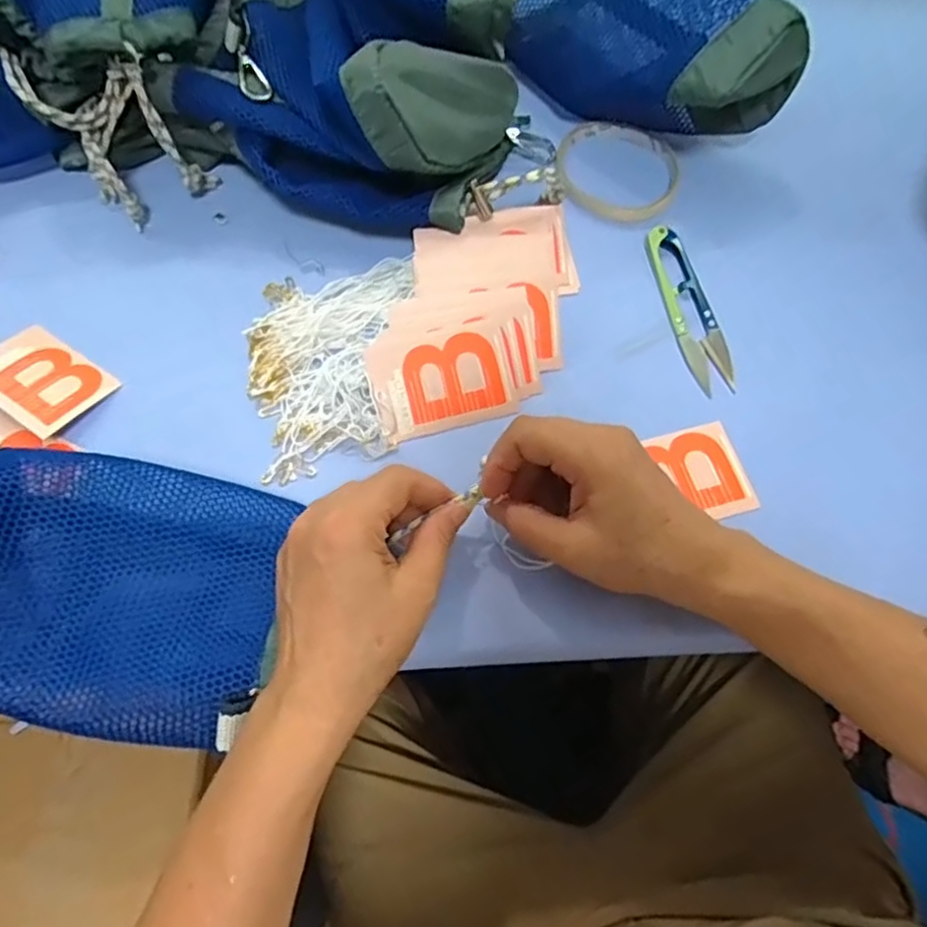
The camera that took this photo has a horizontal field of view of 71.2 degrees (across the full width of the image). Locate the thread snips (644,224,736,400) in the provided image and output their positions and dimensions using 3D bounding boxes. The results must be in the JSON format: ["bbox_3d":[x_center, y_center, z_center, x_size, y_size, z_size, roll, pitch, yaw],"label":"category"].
[{"bbox_3d":[0.141,-0.098,0.404,0.025,0.010,0.120,-10,67,-3],"label":"thread snips"}]

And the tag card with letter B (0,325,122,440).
[{"bbox_3d":[-0.258,-0.052,0.394,0.074,0.005,0.055,34,58,11],"label":"tag card with letter B"}]

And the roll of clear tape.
[{"bbox_3d":[0.108,-0.205,0.452,0.084,0.008,0.090,-1,67,1],"label":"roll of clear tape"}]

